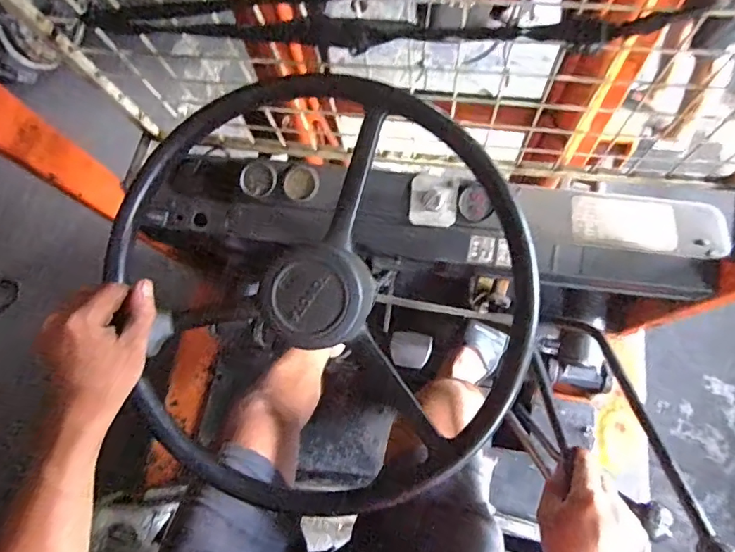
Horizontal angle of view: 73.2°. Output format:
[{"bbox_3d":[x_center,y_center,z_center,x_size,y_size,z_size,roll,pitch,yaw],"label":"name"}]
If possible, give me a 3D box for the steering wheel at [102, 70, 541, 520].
[{"bbox_3d":[-0.050,0.023,0.470,0.398,0.051,0.401,10,92,3],"label":"steering wheel"}]

